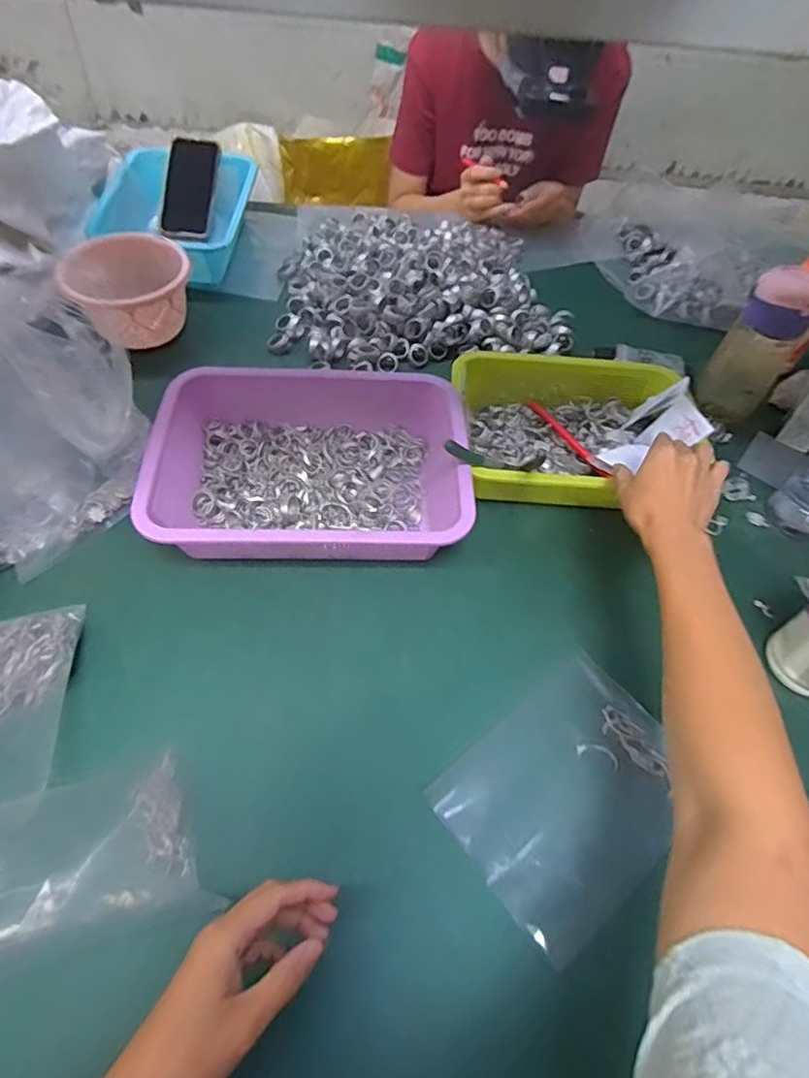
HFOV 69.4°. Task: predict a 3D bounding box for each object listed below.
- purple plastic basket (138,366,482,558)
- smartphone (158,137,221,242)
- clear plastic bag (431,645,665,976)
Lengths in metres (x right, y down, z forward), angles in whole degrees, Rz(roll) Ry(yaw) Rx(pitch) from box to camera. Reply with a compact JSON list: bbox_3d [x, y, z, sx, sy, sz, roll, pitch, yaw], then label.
[{"bbox_3d":[-0.091,-0.072,0.597,0.298,0.082,0.230,0,55,-6],"label":"purple plastic basket"},{"bbox_3d":[-0.326,-0.533,0.891,0.072,0.016,0.150,9,92,-18],"label":"smartphone"},{"bbox_3d":[0.133,0.198,0.464,0.192,0.016,0.146,-32,64,-25],"label":"clear plastic bag"}]

